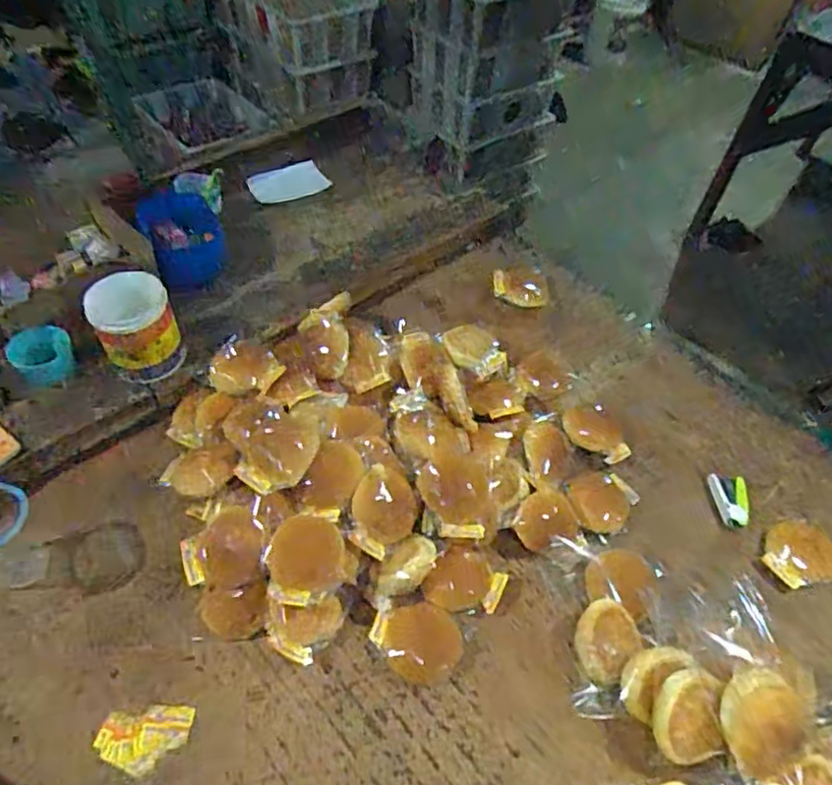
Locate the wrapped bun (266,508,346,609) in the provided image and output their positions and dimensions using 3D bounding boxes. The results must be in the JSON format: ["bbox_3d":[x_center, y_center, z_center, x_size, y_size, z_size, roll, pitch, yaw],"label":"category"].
[{"bbox_3d":[-0.131,0.203,0.790,0.098,0.042,0.103,-9,73,-11],"label":"wrapped bun"}]

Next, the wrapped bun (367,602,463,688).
[{"bbox_3d":[0.003,0.307,0.785,0.106,0.028,0.086,-8,50,-11],"label":"wrapped bun"}]

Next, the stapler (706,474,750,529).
[{"bbox_3d":[0.461,0.157,0.946,0.044,0.028,0.081,6,49,0],"label":"stapler"}]

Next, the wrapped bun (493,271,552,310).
[{"bbox_3d":[0.196,-0.194,1.218,0.109,0.033,0.072,2,85,-4],"label":"wrapped bun"}]

